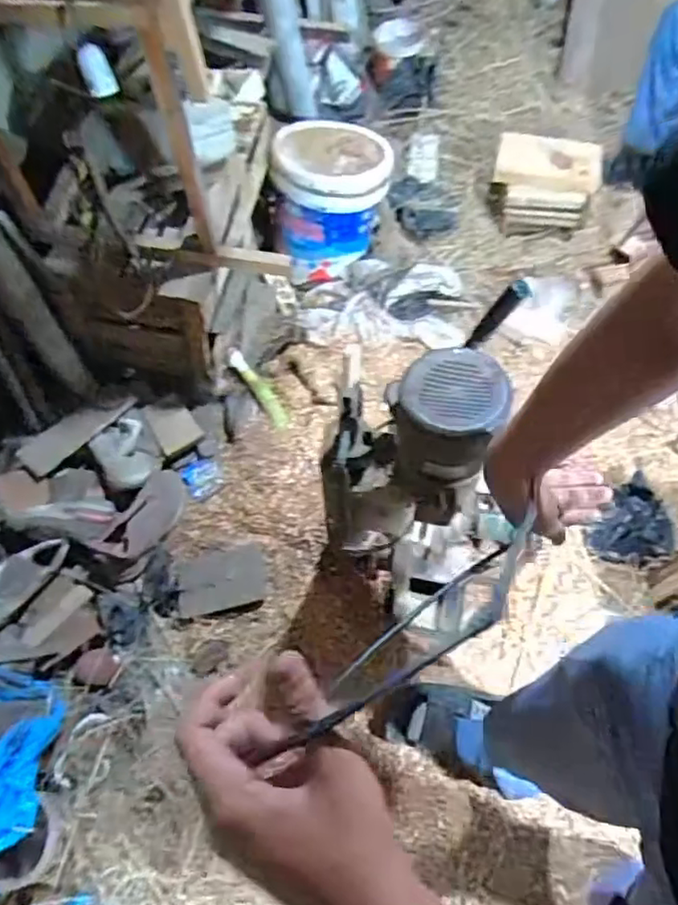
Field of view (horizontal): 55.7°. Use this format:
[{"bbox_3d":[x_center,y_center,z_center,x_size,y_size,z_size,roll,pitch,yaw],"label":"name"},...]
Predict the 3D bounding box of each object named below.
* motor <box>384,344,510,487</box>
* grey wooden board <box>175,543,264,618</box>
[{"bbox_3d":[0.136,-0.043,0.815,0.142,0.118,0.132,1,62,3],"label":"motor"},{"bbox_3d":[-0.245,0.264,1.345,0.181,0.017,0.128,-10,62,-3],"label":"grey wooden board"}]

